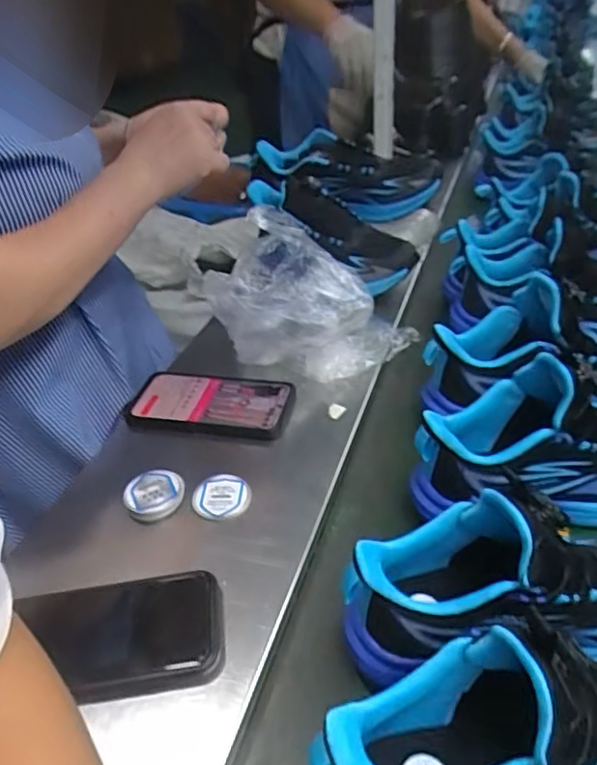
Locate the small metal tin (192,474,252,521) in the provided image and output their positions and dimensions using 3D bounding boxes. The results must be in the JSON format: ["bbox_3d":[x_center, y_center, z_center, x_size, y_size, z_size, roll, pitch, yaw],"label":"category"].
[{"bbox_3d":[-0.066,0.098,0.514,0.047,0.006,0.046,-5,37,4],"label":"small metal tin"}]

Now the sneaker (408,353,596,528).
[{"bbox_3d":[0.206,0.040,0.477,0.226,0.121,0.094,-2,37,3],"label":"sneaker"}]

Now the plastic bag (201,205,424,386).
[{"bbox_3d":[0.026,-0.102,0.654,0.190,0.129,0.161,4,38,15],"label":"plastic bag"}]

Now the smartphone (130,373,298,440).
[{"bbox_3d":[-0.088,0.021,0.613,0.165,0.015,0.076,3,43,12],"label":"smartphone"}]

